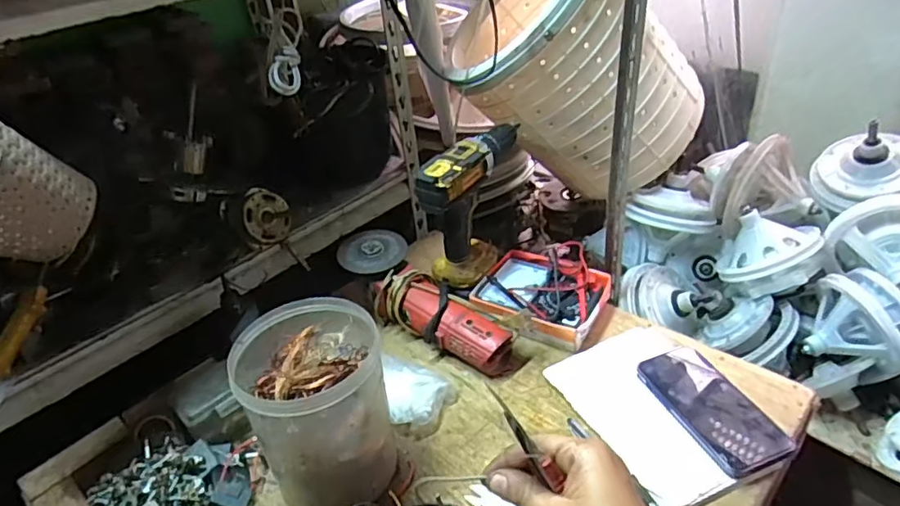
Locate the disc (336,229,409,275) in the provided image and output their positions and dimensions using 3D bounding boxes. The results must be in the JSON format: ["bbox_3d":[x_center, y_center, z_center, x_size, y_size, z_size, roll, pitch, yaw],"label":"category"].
[{"bbox_3d":[-0.109,-0.004,0.802,0.095,0.008,0.077,-1,50,-3],"label":"disc"}]

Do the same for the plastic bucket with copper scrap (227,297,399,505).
[{"bbox_3d":[-0.128,0.151,0.566,0.126,0.159,0.129,-9,35,-6],"label":"plastic bucket with copper scrap"}]

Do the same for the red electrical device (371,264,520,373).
[{"bbox_3d":[-0.006,0.085,0.745,0.201,0.070,0.078,26,45,36],"label":"red electrical device"}]

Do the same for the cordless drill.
[{"bbox_3d":[0.028,-0.069,0.799,0.076,0.177,0.184,12,39,22],"label":"cordless drill"}]

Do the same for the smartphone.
[{"bbox_3d":[0.281,0.163,0.615,0.079,0.012,0.151,-23,41,-9],"label":"smartphone"}]

